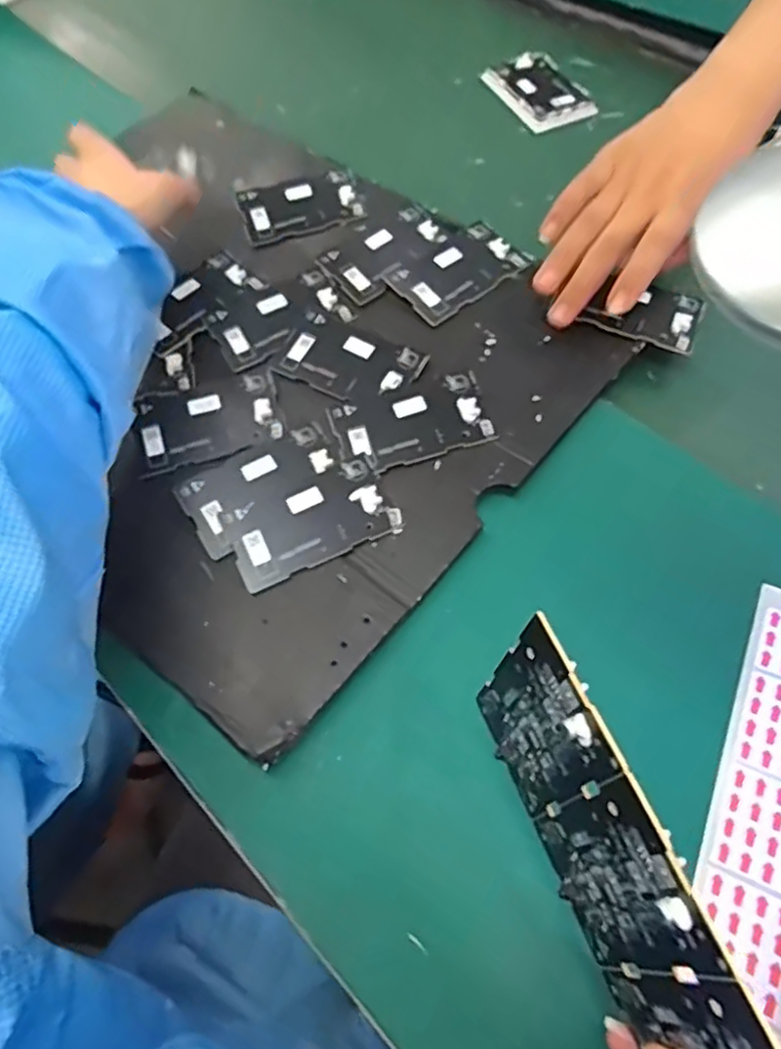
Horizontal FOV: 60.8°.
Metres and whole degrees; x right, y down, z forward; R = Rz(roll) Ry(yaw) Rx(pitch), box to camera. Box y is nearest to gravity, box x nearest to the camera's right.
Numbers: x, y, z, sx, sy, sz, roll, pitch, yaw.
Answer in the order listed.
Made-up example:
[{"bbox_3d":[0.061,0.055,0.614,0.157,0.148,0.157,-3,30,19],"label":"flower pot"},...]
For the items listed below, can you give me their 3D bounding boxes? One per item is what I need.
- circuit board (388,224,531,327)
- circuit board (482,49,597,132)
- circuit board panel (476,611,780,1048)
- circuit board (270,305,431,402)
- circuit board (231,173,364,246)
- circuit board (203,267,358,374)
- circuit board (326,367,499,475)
[{"bbox_3d":[0.051,-0.192,0.499,0.097,0.005,0.059,-37,65,-15],"label":"circuit board"},{"bbox_3d":[0.144,-0.411,0.634,0.070,0.009,0.110,-26,63,-10],"label":"circuit board"},{"bbox_3d":[0.077,0.123,0.232,0.006,0.094,0.166,-15,61,-17],"label":"circuit board panel"},{"bbox_3d":[-0.028,-0.114,0.458,0.097,0.004,0.056,24,66,16],"label":"circuit board"},{"bbox_3d":[-0.074,-0.259,0.545,0.094,0.006,0.062,-16,71,-5],"label":"circuit board"},{"bbox_3d":[-0.082,-0.153,0.488,0.096,0.004,0.060,-28,63,-11],"label":"circuit board"},{"bbox_3d":[0.013,-0.068,0.433,0.095,0.007,0.062,-17,62,-5],"label":"circuit board"}]

